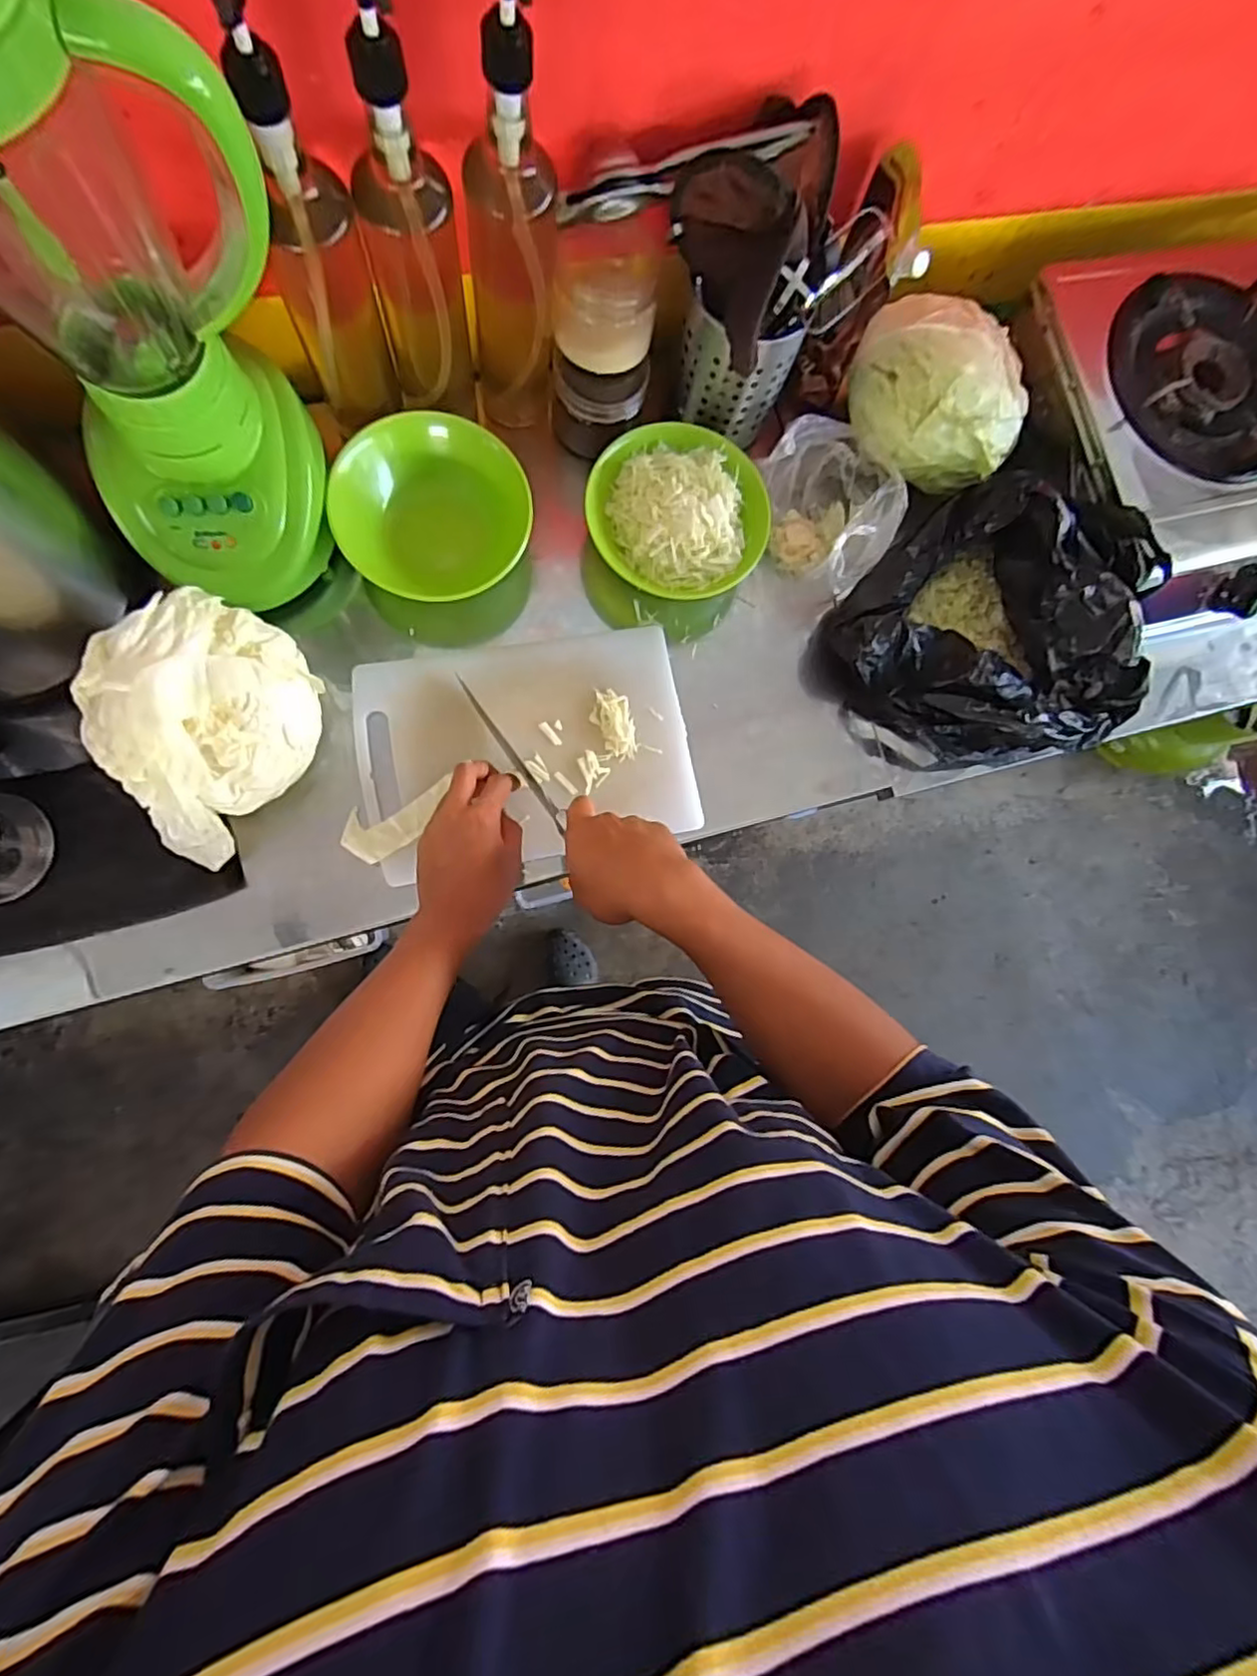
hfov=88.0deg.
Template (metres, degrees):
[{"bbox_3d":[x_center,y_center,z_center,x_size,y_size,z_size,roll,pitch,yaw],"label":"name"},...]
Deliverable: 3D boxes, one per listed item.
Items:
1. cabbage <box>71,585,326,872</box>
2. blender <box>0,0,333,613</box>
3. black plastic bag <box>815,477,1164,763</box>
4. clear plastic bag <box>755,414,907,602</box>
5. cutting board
[{"bbox_3d":[-0.343,-0.097,0.529,0.172,0.108,0.158,-39,89,-10],"label":"cabbage"},{"bbox_3d":[-0.315,-0.318,0.409,0.148,0.353,0.168,28,81,-3],"label":"blender"},{"bbox_3d":[0.347,-0.203,0.638,0.286,0.145,0.238,1,83,-7],"label":"black plastic bag"},{"bbox_3d":[0.194,-0.323,0.630,0.140,0.086,0.124,44,80,-1],"label":"clear plastic bag"},{"bbox_3d":[-0.095,-0.086,0.621,0.304,0.020,0.202,-10,85,-8],"label":"cutting board"}]

